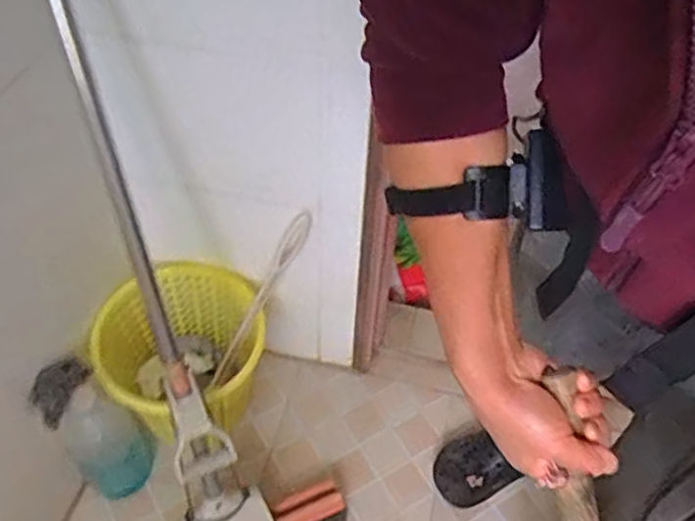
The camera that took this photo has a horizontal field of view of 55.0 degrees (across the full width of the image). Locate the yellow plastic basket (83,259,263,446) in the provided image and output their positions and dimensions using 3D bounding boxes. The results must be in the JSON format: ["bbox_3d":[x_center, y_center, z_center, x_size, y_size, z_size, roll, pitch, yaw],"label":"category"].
[{"bbox_3d":[-0.275,0.185,1.149,0.264,0.247,0.266,-10,51,-11],"label":"yellow plastic basket"}]

